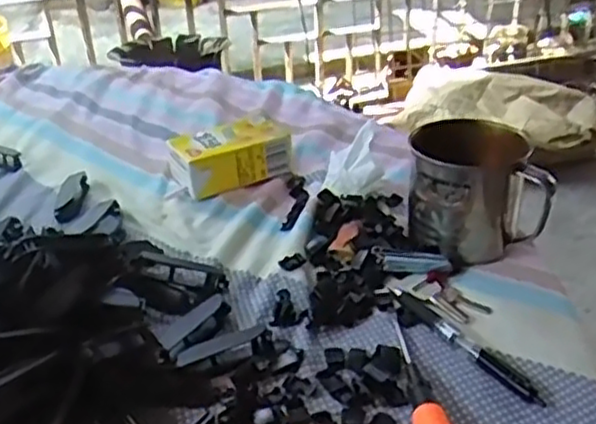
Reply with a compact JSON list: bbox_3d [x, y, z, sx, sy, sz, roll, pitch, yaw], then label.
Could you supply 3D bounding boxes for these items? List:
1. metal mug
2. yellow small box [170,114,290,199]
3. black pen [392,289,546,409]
[{"bbox_3d":[0.139,-0.018,0.568,0.096,0.083,0.082,0,30,4],"label":"metal mug"},{"bbox_3d":[-0.068,-0.055,0.695,0.106,0.042,0.072,-19,34,-26],"label":"yellow small box"},{"bbox_3d":[0.107,0.084,0.480,0.016,0.008,0.140,-20,34,-28],"label":"black pen"}]

